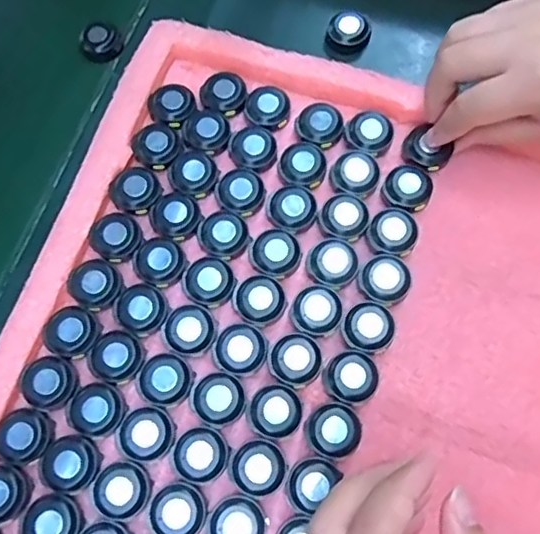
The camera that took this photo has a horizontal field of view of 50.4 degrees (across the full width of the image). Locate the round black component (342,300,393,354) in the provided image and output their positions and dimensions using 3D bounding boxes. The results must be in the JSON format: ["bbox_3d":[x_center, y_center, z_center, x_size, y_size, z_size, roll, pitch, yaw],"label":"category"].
[{"bbox_3d":[0.056,0.036,0.330,0.028,0.014,0.029,-1,71,3],"label":"round black component"}]

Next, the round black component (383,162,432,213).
[{"bbox_3d":[0.085,-0.048,0.356,0.028,0.014,0.029,-1,71,3],"label":"round black component"}]

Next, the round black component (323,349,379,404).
[{"bbox_3d":[0.045,0.062,0.321,0.028,0.013,0.028,-1,71,3],"label":"round black component"}]

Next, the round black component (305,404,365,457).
[{"bbox_3d":[0.035,0.089,0.315,0.028,0.009,0.029,-1,71,3],"label":"round black component"}]

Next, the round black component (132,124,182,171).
[{"bbox_3d":[-0.073,-0.078,0.367,0.029,0.009,0.029,-1,71,3],"label":"round black component"}]

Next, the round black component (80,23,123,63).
[{"bbox_3d":[-0.125,-0.166,0.427,0.029,0.019,0.022,-8,71,1],"label":"round black component"}]

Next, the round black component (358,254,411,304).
[{"bbox_3d":[0.068,0.008,0.340,0.029,0.013,0.028,-1,71,3],"label":"round black component"}]

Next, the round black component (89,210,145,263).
[{"bbox_3d":[-0.094,-0.020,0.348,0.031,0.011,0.029,-1,71,3],"label":"round black component"}]

